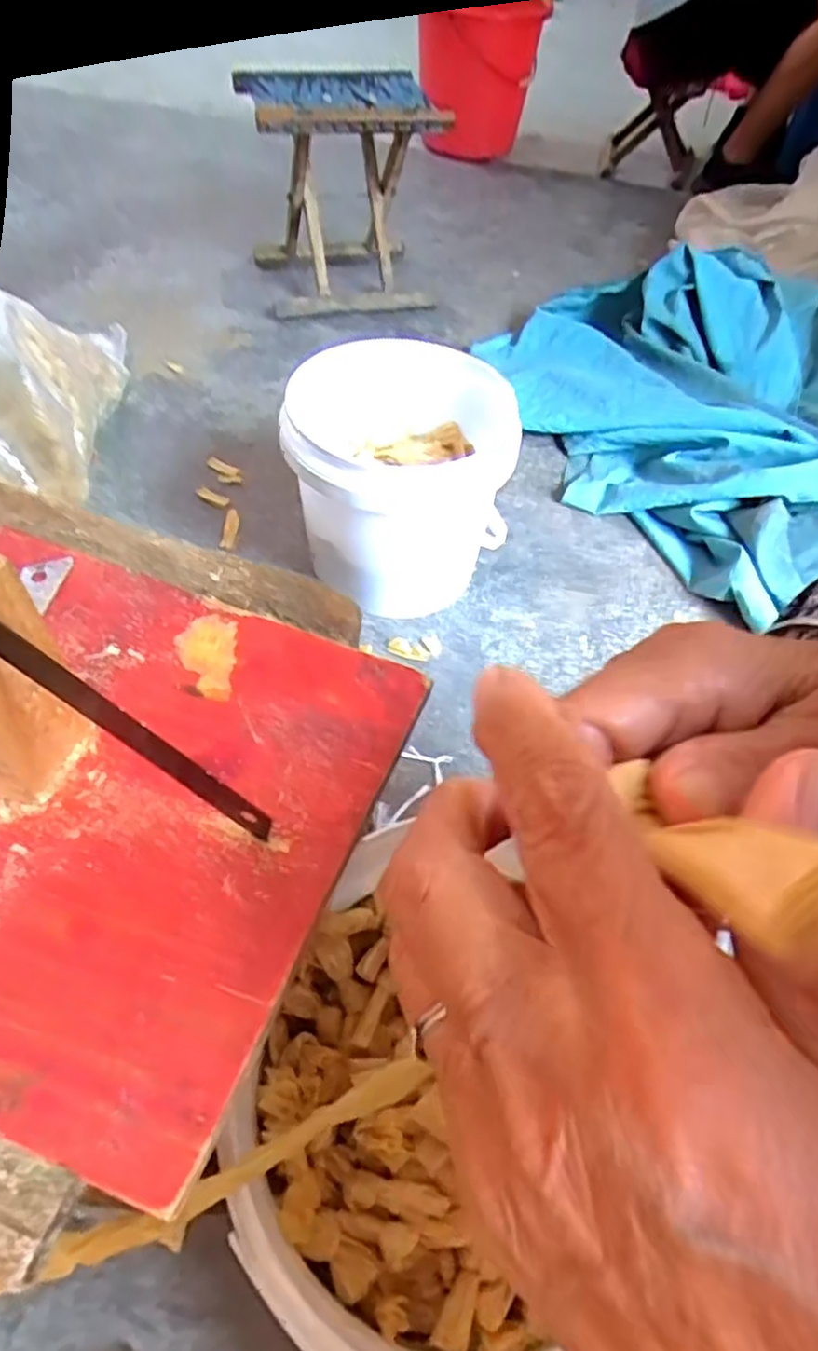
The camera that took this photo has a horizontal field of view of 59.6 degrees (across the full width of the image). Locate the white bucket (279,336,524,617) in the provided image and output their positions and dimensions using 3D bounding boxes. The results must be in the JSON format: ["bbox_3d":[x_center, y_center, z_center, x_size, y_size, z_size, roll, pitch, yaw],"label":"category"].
[{"bbox_3d":[-0.016,-0.228,0.853,0.261,0.228,0.269,3,53,-3],"label":"white bucket"}]

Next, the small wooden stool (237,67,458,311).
[{"bbox_3d":[-0.116,-0.835,1.256,0.289,0.324,0.286,-10,55,-13],"label":"small wooden stool"}]

